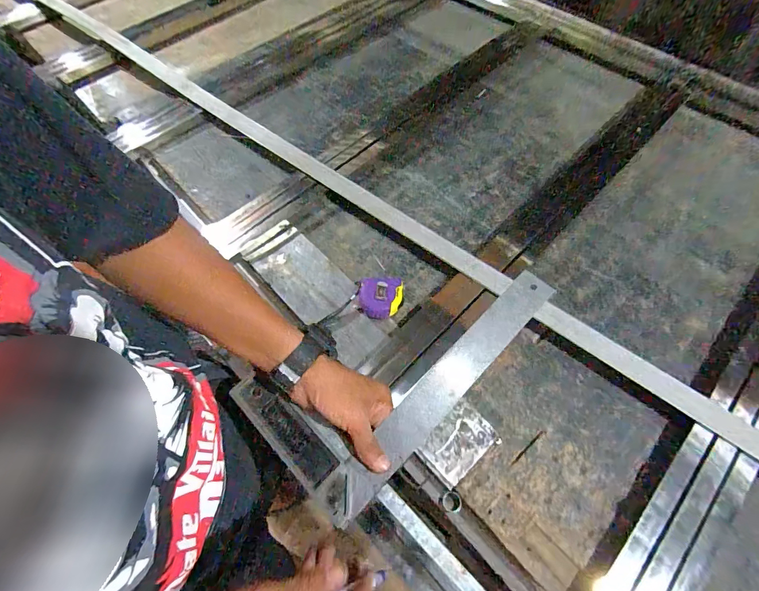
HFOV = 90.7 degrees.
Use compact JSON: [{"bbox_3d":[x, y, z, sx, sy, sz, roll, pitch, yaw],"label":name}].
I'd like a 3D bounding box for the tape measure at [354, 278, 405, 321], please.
[{"bbox_3d":[0.001,0.001,0.638,0.077,0.043,0.070,0,60,0],"label":"tape measure"}]

